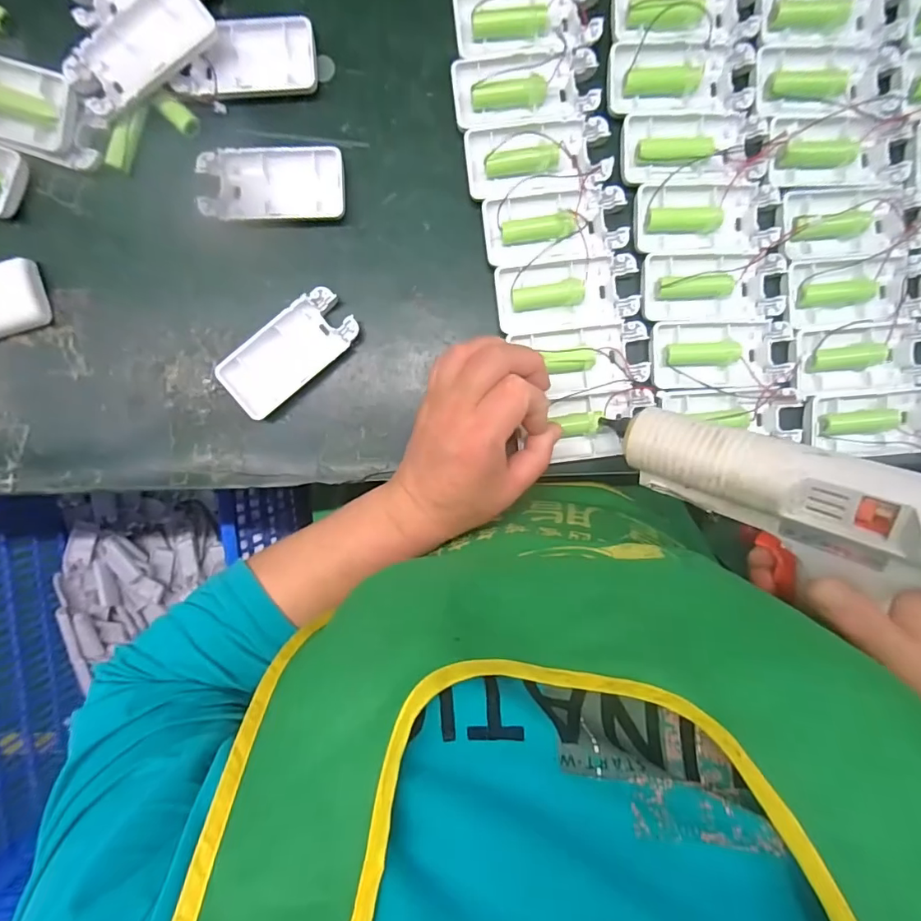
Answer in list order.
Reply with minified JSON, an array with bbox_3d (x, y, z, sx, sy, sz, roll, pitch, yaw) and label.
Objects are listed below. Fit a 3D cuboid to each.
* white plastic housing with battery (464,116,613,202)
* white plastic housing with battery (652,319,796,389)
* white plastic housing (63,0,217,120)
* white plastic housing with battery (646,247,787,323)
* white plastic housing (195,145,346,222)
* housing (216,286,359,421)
[{"bbox_3d":[0.052,-0.199,0.325,0.092,0.013,0.045,-7,93,-1],"label":"white plastic housing with battery"},{"bbox_3d":[0.178,-0.073,0.341,0.095,0.019,0.046,0,93,-1],"label":"white plastic housing with battery"},{"bbox_3d":[-0.199,-0.256,0.311,0.091,0.023,0.040,-44,93,1],"label":"white plastic housing"},{"bbox_3d":[0.170,-0.119,0.337,0.092,0.023,0.047,-2,93,-1],"label":"white plastic housing with battery"},{"bbox_3d":[-0.124,-0.183,0.328,0.093,0.011,0.047,-2,93,-1],"label":"white plastic housing"},{"bbox_3d":[-0.115,-0.072,0.334,0.093,0.013,0.044,-40,93,1],"label":"housing"}]

